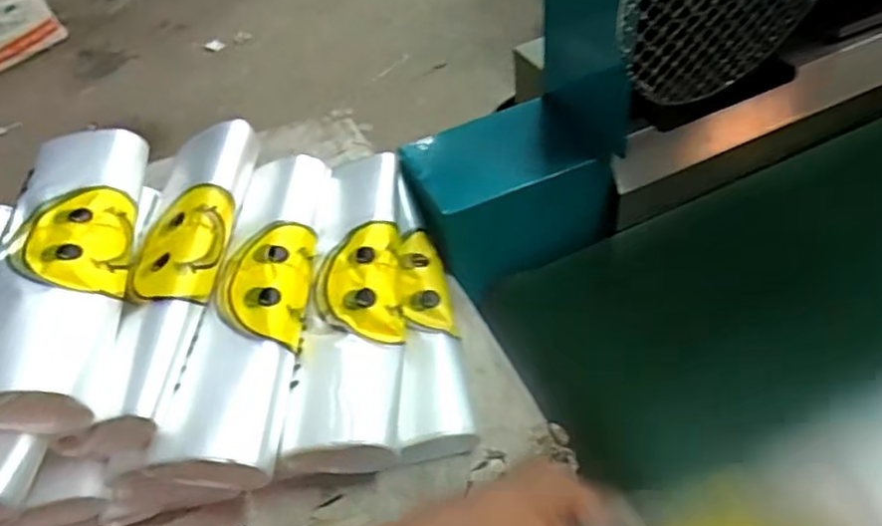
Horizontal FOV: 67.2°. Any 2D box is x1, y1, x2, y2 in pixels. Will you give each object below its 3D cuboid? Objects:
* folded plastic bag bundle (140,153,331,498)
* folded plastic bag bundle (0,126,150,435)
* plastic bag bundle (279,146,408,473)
[{"bbox_3d":[-0.146,0.025,0.539,0.085,0.045,0.317,-1,46,6],"label":"folded plastic bag bundle"},{"bbox_3d":[-0.290,-0.010,0.513,0.087,0.045,0.309,-12,46,-4],"label":"folded plastic bag bundle"},{"bbox_3d":[-0.069,0.024,0.565,0.080,0.048,0.310,-3,46,4],"label":"plastic bag bundle"}]

